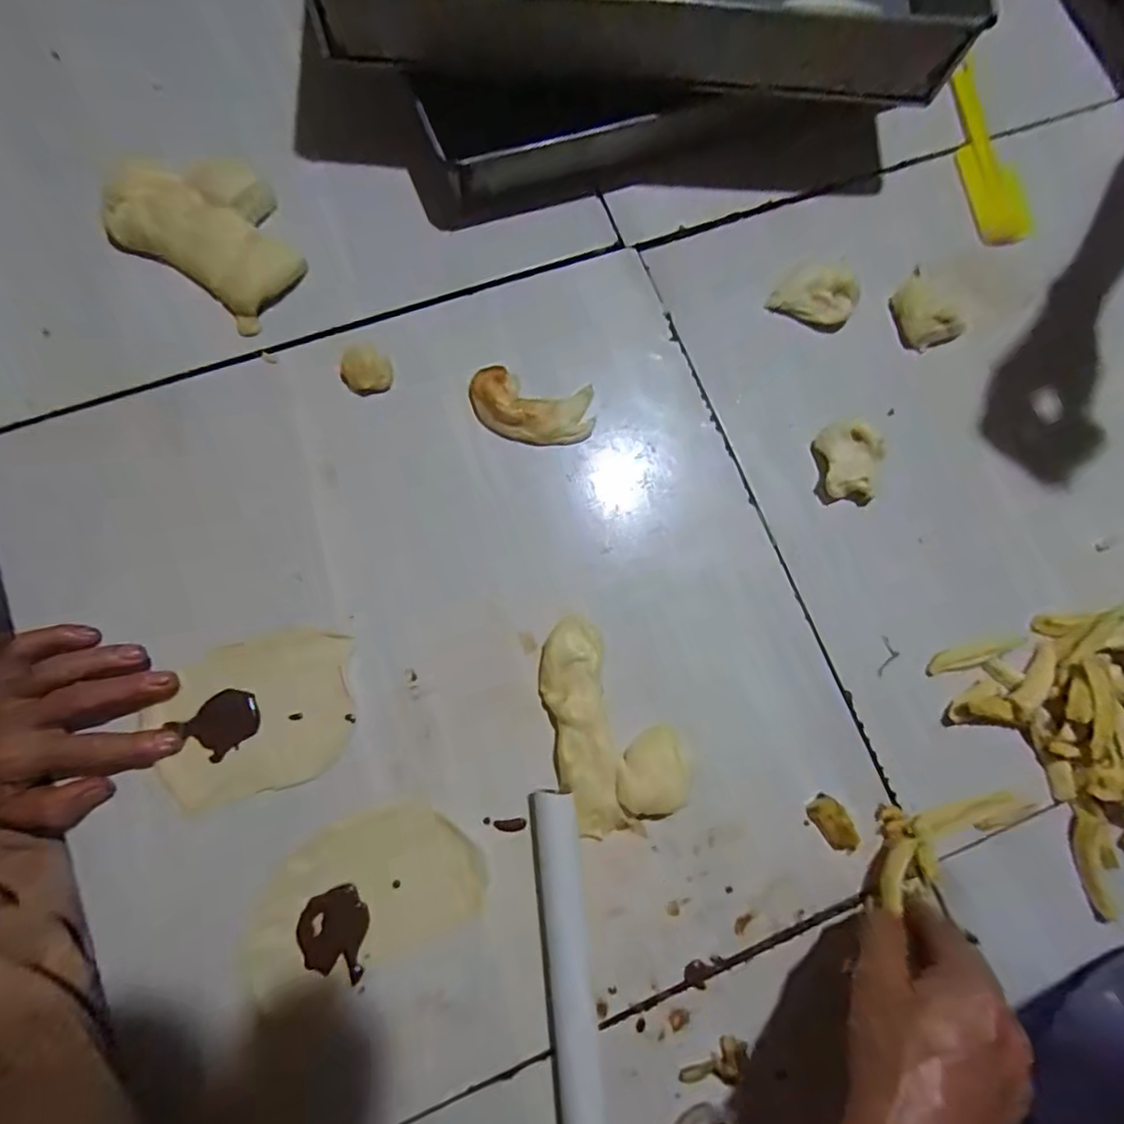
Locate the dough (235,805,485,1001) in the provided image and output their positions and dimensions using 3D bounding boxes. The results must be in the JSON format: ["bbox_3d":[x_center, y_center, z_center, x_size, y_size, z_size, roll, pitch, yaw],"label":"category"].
[{"bbox_3d":[-0.124,0.206,0.352,0.144,0.006,0.084,-20,80,-11],"label":"dough"}]

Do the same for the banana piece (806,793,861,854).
[{"bbox_3d":[0.178,0.172,0.375,0.020,0.016,0.032,-31,83,-8],"label":"banana piece"}]

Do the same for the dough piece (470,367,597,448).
[{"bbox_3d":[-0.021,-0.112,0.408,0.086,0.024,0.047,7,80,-1],"label":"dough piece"}]

